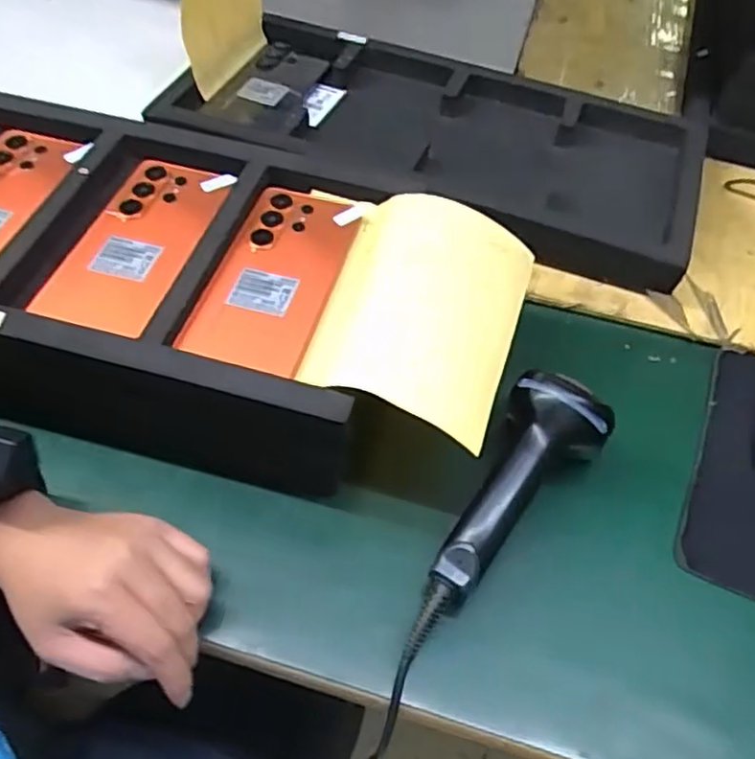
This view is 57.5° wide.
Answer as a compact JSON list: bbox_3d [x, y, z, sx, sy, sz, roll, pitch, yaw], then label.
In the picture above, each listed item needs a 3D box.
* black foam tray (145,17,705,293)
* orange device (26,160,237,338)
[{"bbox_3d":[0.060,-0.238,0.663,0.482,0.049,0.236,21,56,11],"label":"black foam tray"},{"bbox_3d":[-0.167,-0.099,0.487,0.077,0.010,0.167,13,54,6],"label":"orange device"}]

